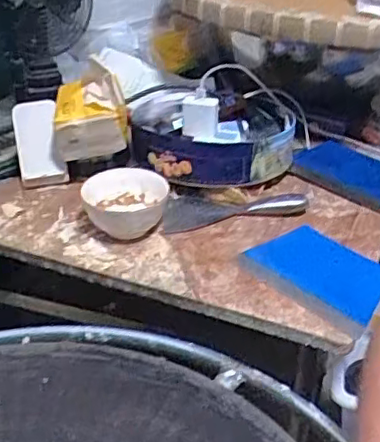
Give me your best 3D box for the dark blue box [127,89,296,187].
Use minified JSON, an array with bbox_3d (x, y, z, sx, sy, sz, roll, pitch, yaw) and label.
[{"bbox_3d":[0.030,-0.138,1.002,0.257,0.082,0.255,0,33,-1],"label":"dark blue box"}]

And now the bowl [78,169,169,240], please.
[{"bbox_3d":[-0.079,-0.021,0.860,0.125,0.065,0.125,0,35,0],"label":"bowl"}]

